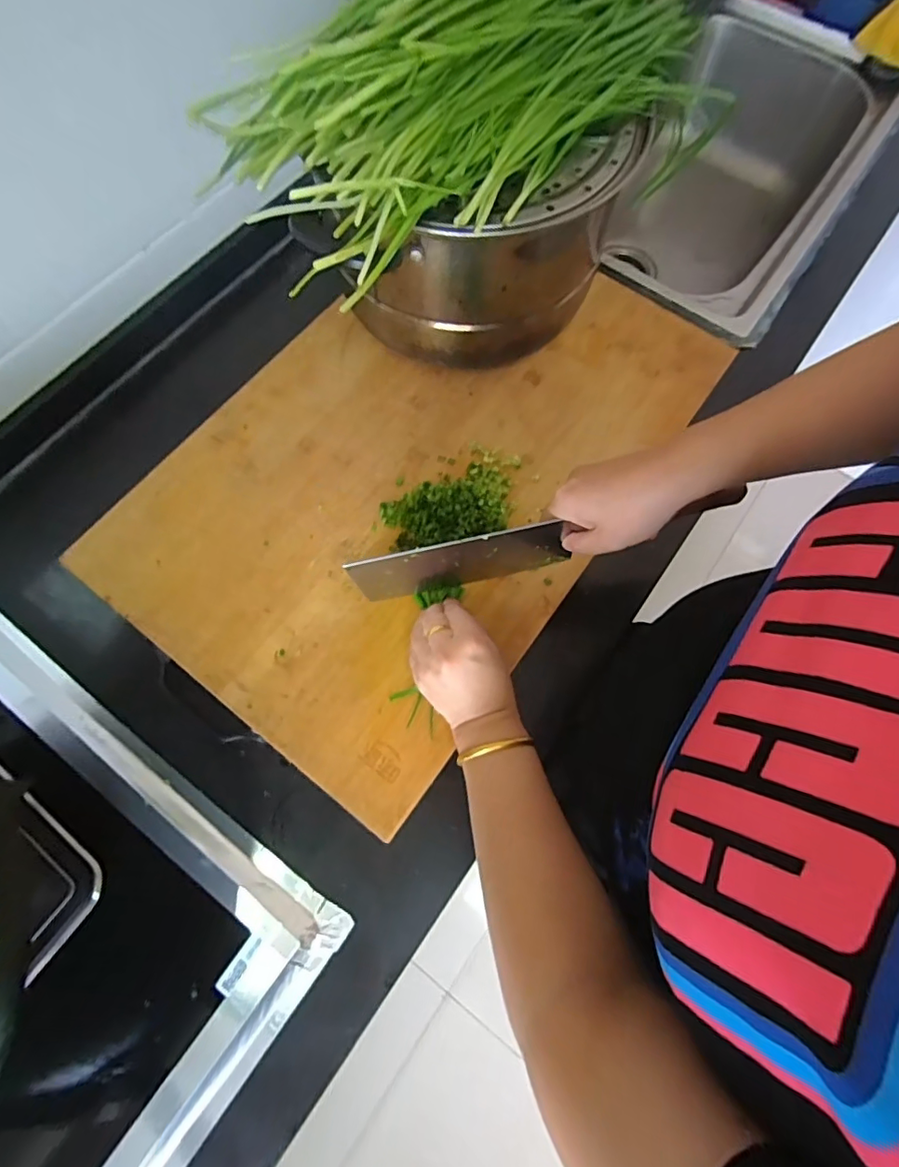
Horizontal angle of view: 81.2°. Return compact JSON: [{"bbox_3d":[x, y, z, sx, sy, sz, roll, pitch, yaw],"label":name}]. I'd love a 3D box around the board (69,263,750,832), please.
[{"bbox_3d":[-0.028,-0.138,0.512,0.382,0.021,0.580,35,77,10],"label":"board"}]

